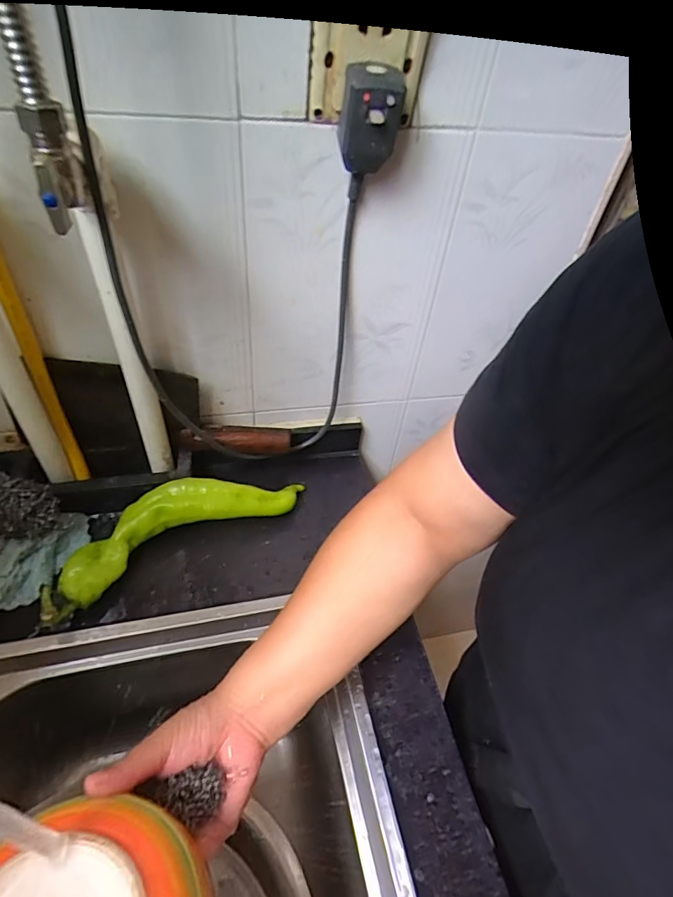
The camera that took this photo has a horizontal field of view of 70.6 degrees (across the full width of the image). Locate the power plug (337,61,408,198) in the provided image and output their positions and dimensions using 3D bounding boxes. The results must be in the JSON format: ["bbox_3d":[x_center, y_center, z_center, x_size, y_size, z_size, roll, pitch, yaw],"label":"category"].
[{"bbox_3d":[0.024,-0.238,0.364,0.043,0.086,0.039,3,46,-4],"label":"power plug"}]

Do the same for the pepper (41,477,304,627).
[{"bbox_3d":[-0.166,0.080,0.508,0.279,0.053,0.082,-26,54,-28],"label":"pepper"}]

